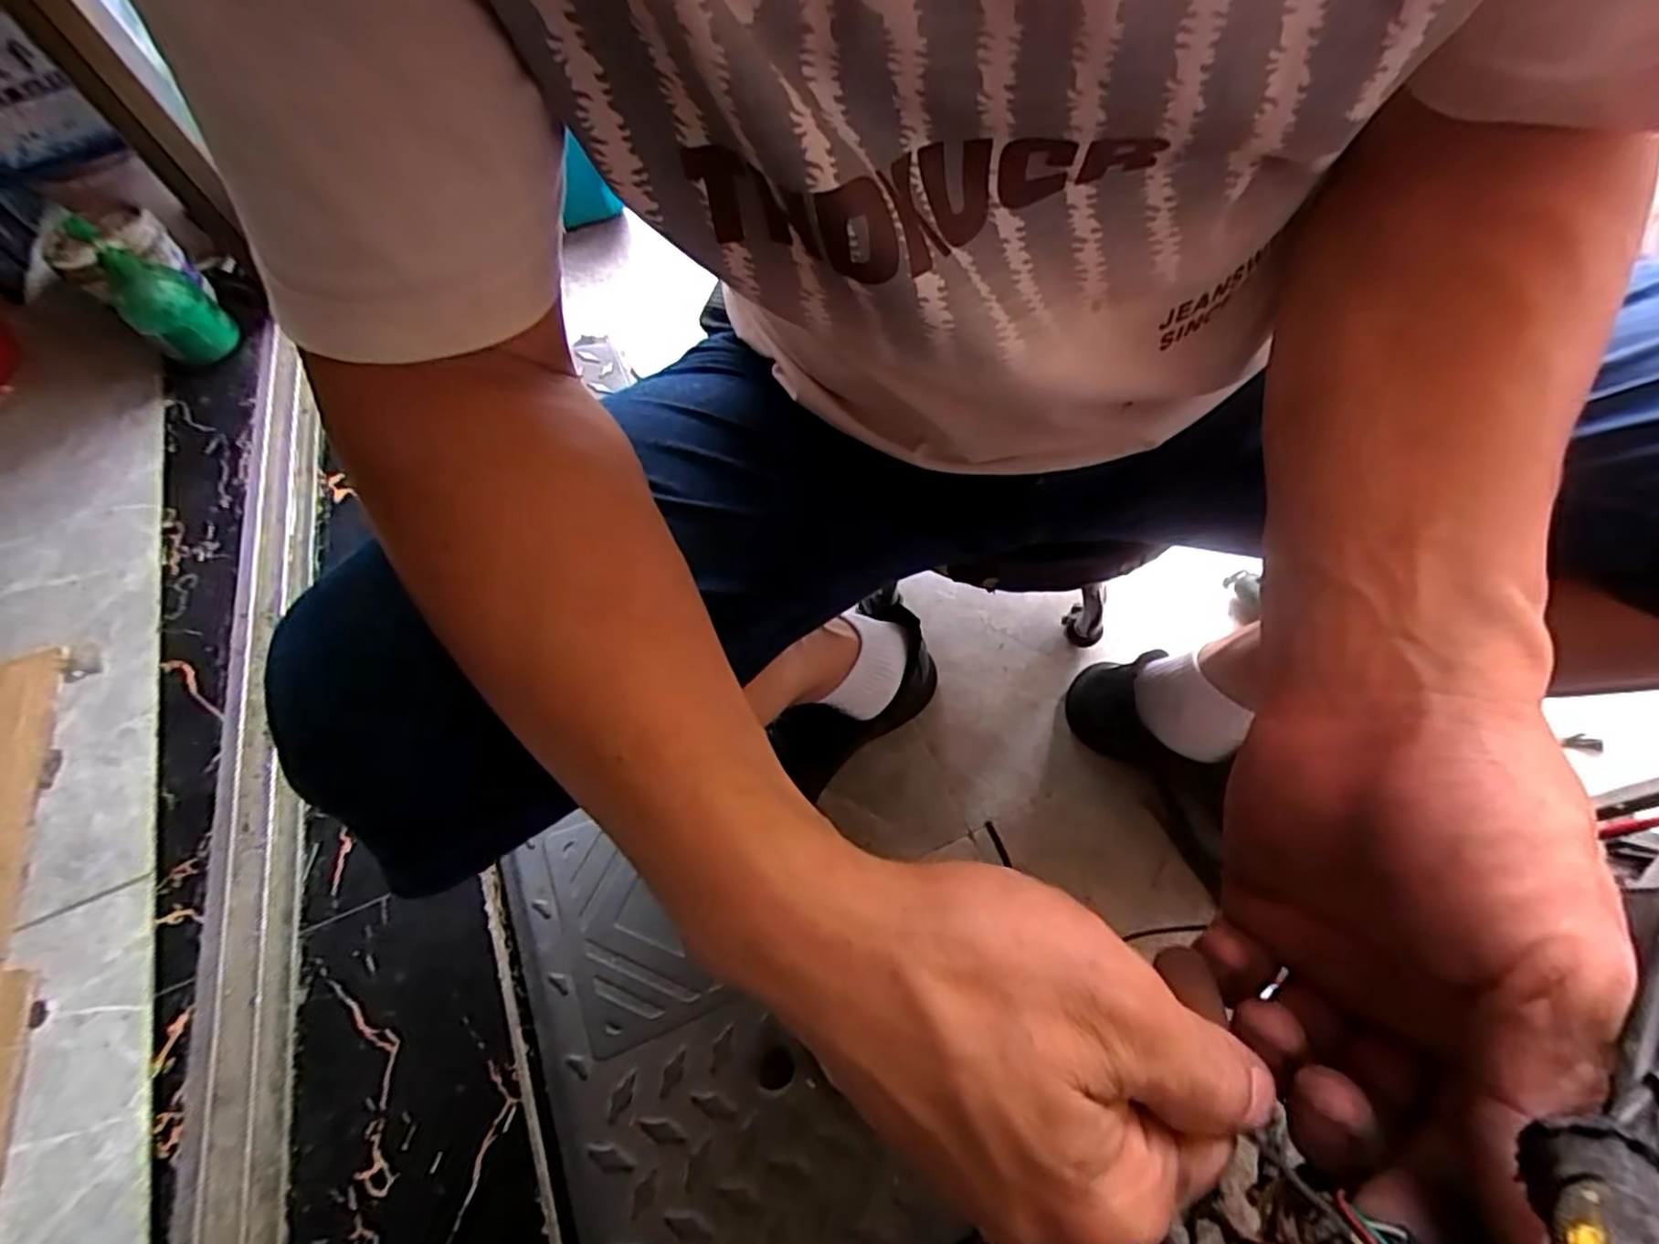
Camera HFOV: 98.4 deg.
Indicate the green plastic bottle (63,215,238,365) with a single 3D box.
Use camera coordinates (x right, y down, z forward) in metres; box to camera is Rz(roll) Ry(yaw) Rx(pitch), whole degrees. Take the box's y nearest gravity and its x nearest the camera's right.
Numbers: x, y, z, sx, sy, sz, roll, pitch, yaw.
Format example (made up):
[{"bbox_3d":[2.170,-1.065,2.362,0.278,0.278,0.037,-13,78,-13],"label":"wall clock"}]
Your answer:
[{"bbox_3d":[-0.792,-0.385,0.832,0.078,0.142,0.082,40,73,19],"label":"green plastic bottle"}]

